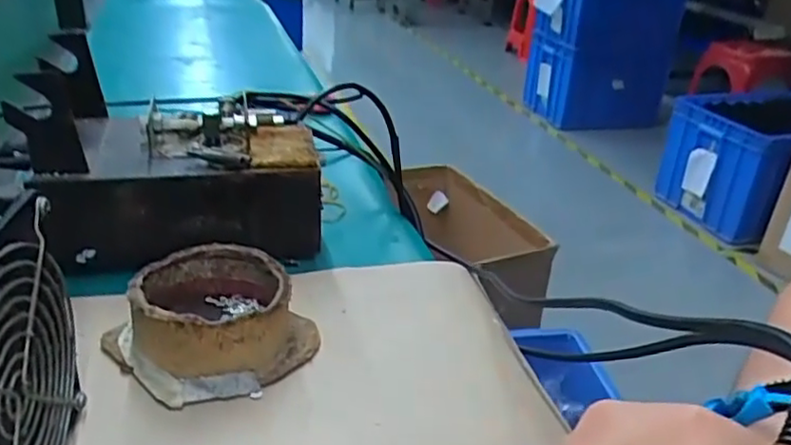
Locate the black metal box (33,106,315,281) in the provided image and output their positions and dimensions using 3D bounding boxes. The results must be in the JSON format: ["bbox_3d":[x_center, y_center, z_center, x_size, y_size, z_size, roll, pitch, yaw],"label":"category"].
[{"bbox_3d":[-0.145,-0.028,0.470,0.180,0.078,0.103,-3,28,-13],"label":"black metal box"}]

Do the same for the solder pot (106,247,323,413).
[{"bbox_3d":[-0.100,0.052,0.365,0.094,0.041,0.090,23,33,32],"label":"solder pot"}]

